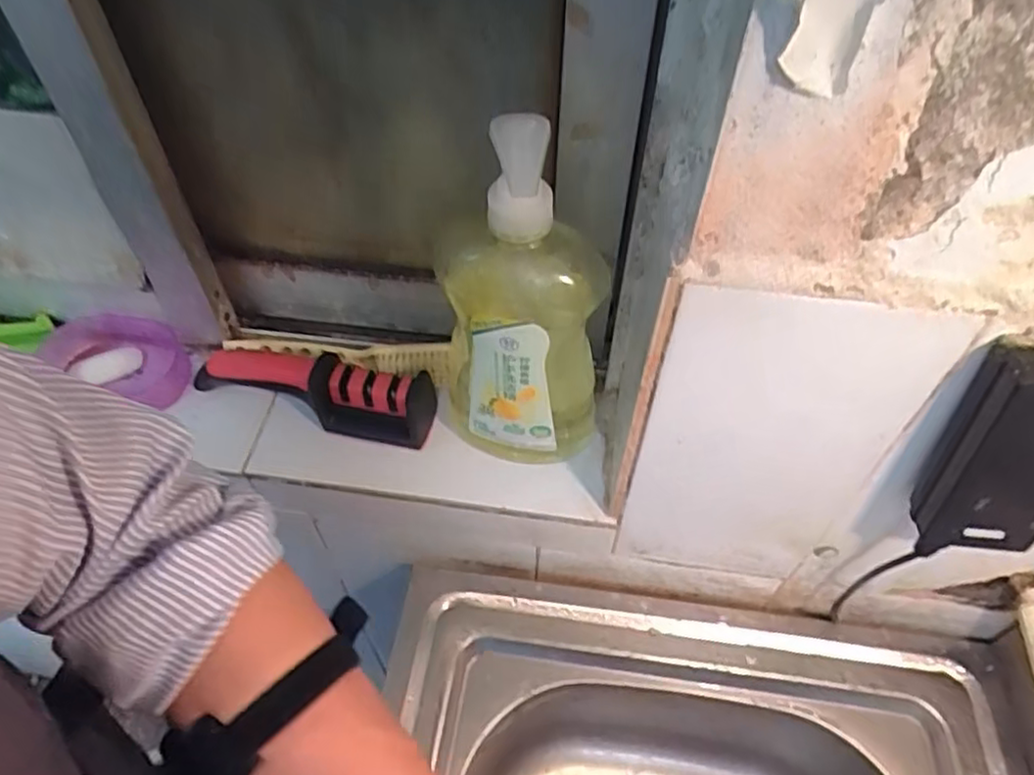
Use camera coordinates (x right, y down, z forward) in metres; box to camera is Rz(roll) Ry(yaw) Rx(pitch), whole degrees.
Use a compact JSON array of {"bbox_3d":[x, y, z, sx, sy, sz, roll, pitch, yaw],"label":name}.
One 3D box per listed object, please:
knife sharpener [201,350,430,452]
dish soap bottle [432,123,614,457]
[{"bbox_3d":[-0.169,0.001,0.556,0.212,0.061,0.043,12,53,10],"label":"knife sharpener"},{"bbox_3d":[0.007,-0.040,0.442,0.106,0.273,0.062,-7,52,-6],"label":"dish soap bottle"}]

